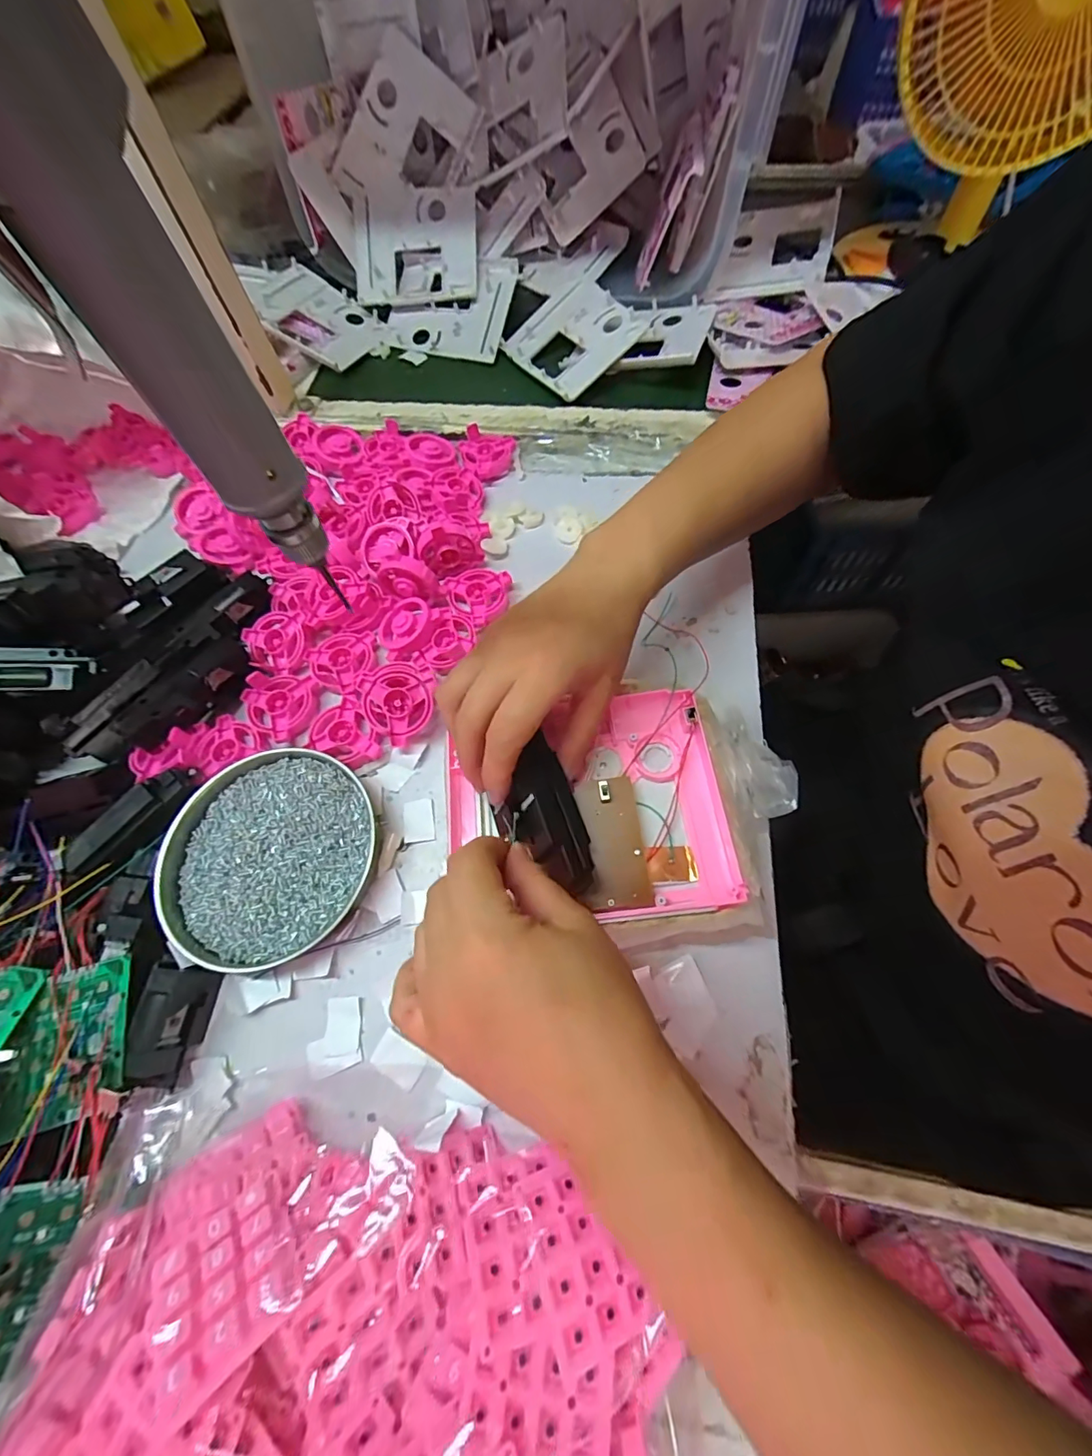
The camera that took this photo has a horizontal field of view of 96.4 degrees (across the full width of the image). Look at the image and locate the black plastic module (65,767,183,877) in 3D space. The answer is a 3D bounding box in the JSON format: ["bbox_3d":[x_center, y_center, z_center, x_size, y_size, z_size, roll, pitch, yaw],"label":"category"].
[{"bbox_3d":[-0.269,0.059,0.314,0.025,0.015,0.076,33,71,16],"label":"black plastic module"}]

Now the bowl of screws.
[{"bbox_3d":[-0.181,0.081,0.320,0.129,0.022,0.133,-1,66,2],"label":"bowl of screws"}]

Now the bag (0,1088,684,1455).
[{"bbox_3d":[-0.080,0.288,0.189,0.256,0.078,0.204,7,66,6],"label":"bag"}]

